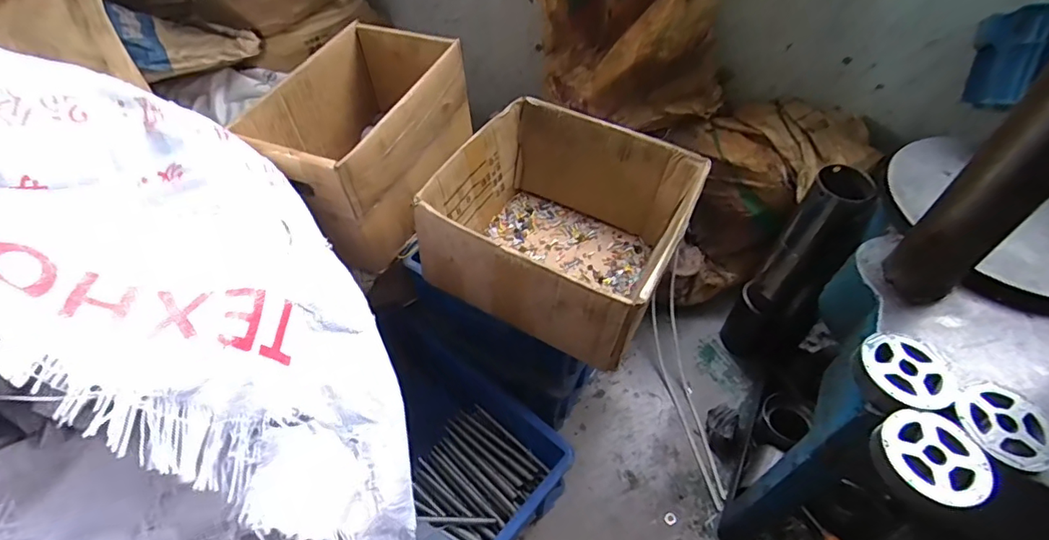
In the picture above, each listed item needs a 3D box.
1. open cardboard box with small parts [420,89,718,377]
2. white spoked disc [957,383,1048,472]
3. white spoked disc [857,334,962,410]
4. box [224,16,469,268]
[{"bbox_3d":[0.053,-0.065,0.707,0.296,0.148,0.292,23,55,19],"label":"open cardboard box with small parts"},{"bbox_3d":[0.402,0.130,0.436,0.072,0.010,0.072,-1,50,1],"label":"white spoked disc"},{"bbox_3d":[0.342,0.088,0.467,0.080,0.015,0.071,19,54,17],"label":"white spoked disc"},{"bbox_3d":[-0.235,-0.194,0.788,0.206,0.183,0.320,14,52,13],"label":"box"}]

